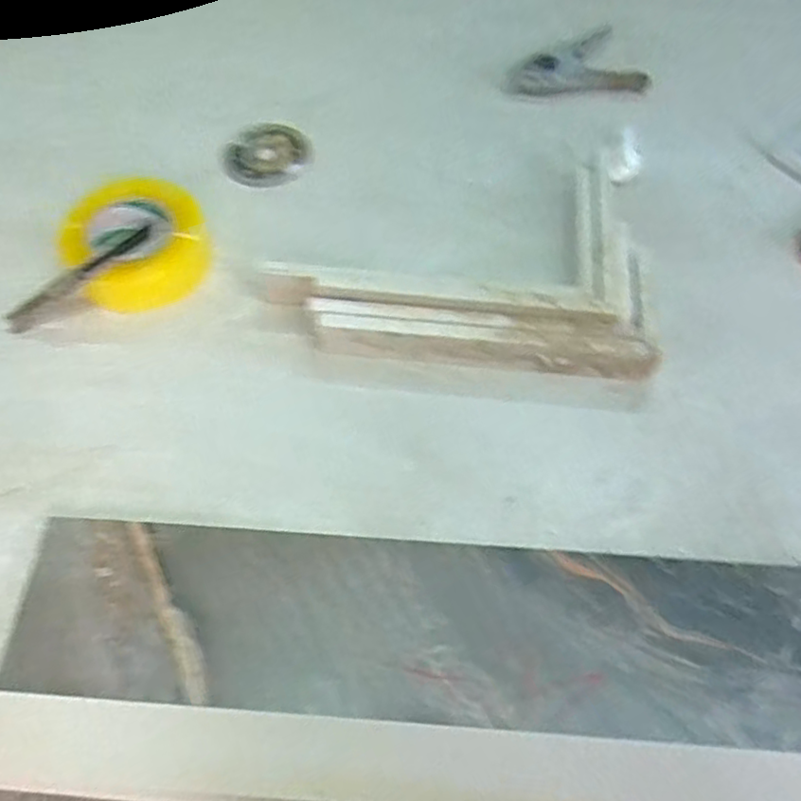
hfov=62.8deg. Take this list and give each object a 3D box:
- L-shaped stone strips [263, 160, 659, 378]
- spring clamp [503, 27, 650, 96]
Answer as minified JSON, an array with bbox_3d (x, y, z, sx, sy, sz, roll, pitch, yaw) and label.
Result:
[{"bbox_3d":[0.054,-0.131,0.629,0.354,0.057,0.221,3,61,-1],"label":"L-shaped stone strips"},{"bbox_3d":[0.200,-0.393,0.771,0.157,0.028,0.121,-14,63,-8],"label":"spring clamp"}]

